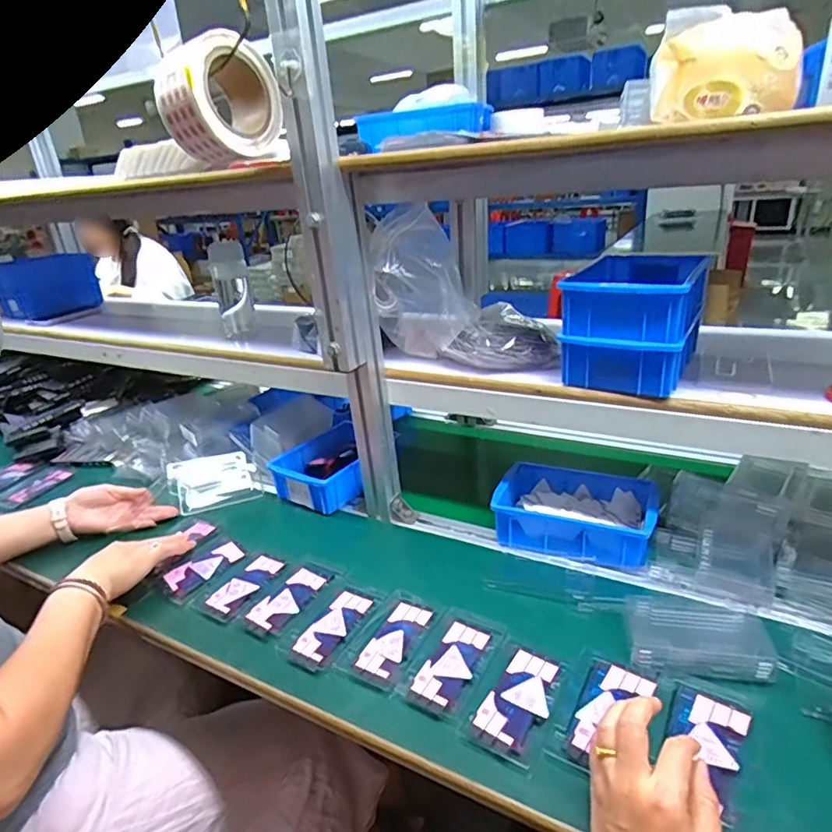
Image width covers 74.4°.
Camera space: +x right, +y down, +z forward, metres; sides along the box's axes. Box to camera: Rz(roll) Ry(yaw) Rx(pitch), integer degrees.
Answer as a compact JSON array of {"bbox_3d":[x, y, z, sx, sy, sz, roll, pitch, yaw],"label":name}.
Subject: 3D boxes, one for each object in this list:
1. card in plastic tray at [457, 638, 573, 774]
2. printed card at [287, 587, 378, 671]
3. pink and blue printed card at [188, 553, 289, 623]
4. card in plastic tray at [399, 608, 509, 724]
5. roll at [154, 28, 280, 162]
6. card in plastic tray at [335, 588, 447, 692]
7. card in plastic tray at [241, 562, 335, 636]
[{"bbox_3d":[0.099,0.270,0.532,0.072,0.008,0.120,10,27,31],"label":"card in plastic tray"},{"bbox_3d":[-0.095,0.241,0.635,0.051,0.006,0.117,8,26,28],"label":"printed card"},{"bbox_3d":[-0.227,0.217,0.717,0.065,0.007,0.122,8,26,28],"label":"pink and blue printed card"},{"bbox_3d":[0.040,0.256,0.579,0.072,0.010,0.126,11,28,32],"label":"card in plastic tray"},{"bbox_3d":[-0.219,-0.348,0.603,0.065,0.113,0.125,16,31,40],"label":"roll"},{"bbox_3d":[-0.026,0.244,0.614,0.075,0.012,0.127,10,27,31],"label":"card in plastic tray"},{"bbox_3d":[-0.157,0.225,0.686,0.055,0.008,0.122,11,28,32],"label":"card in plastic tray"}]

